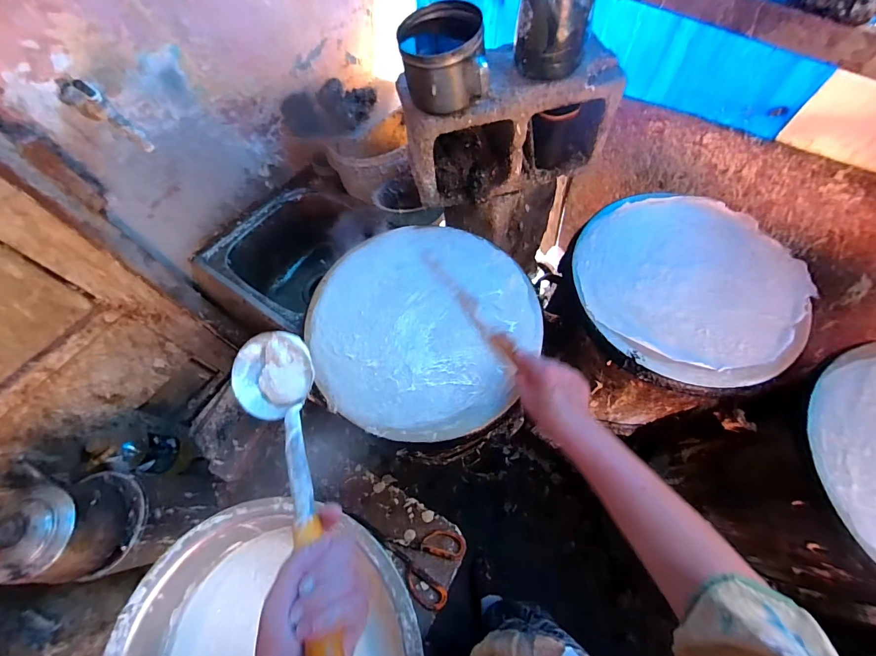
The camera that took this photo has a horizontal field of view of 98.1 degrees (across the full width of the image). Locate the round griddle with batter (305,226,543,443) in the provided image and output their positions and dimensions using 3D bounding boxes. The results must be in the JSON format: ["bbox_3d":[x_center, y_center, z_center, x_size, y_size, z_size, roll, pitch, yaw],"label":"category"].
[{"bbox_3d":[-0.027,-0.015,0.606,0.350,0.031,0.359,-1,64,2],"label":"round griddle with batter"}]

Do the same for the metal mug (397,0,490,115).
[{"bbox_3d":[0.008,-0.414,0.595,0.132,0.109,0.116,-1,64,2],"label":"metal mug"}]

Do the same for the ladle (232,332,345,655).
[{"bbox_3d":[-0.143,0.132,0.359,0.091,0.064,0.335,-24,44,-9],"label":"ladle"}]

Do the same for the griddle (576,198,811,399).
[{"bbox_3d":[0.421,-0.076,0.640,0.363,0.036,0.363,-1,64,2],"label":"griddle"}]

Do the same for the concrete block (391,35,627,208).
[{"bbox_3d":[0.126,-0.402,0.744,0.374,0.194,0.184,-18,65,-6],"label":"concrete block"}]

